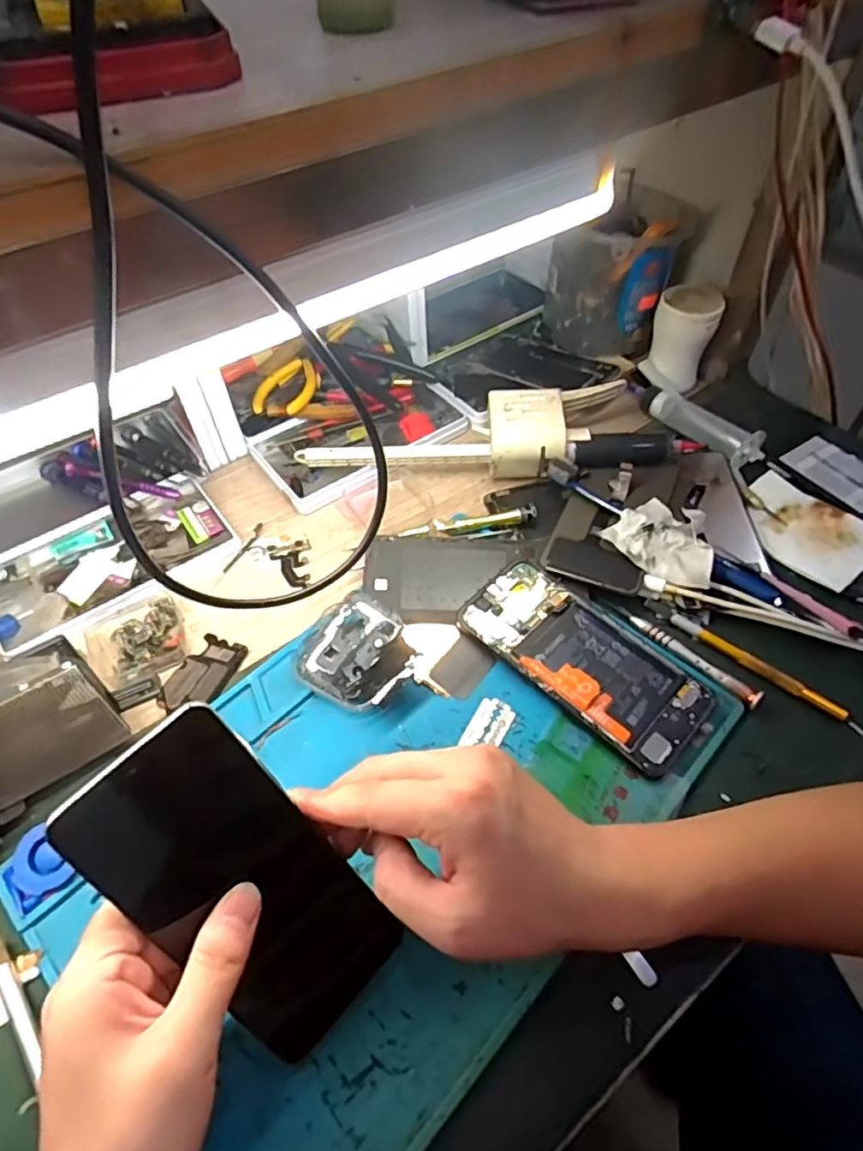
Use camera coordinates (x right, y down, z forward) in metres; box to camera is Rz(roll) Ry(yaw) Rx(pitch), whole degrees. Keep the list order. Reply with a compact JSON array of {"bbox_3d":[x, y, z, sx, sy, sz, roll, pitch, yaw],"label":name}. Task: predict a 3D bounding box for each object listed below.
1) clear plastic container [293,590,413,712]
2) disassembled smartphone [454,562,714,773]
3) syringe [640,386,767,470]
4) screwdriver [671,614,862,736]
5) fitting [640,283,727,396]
[{"bbox_3d":[-0.048,0.051,0.408,0.076,0.027,0.068,36,61,27],"label":"clear plastic container"},{"bbox_3d":[0.098,0.051,0.407,0.161,0.015,0.071,36,61,27],"label":"disassembled smartphone"},{"bbox_3d":[0.235,-0.136,0.545,0.031,0.019,0.110,-28,56,-19],"label":"syringe"},{"bbox_3d":[0.217,0.061,0.406,0.128,0.014,0.008,34,60,26],"label":"screwdriver"},{"bbox_3d":[0.228,-0.218,0.573,0.052,0.080,0.052,17,54,15],"label":"fitting"}]

